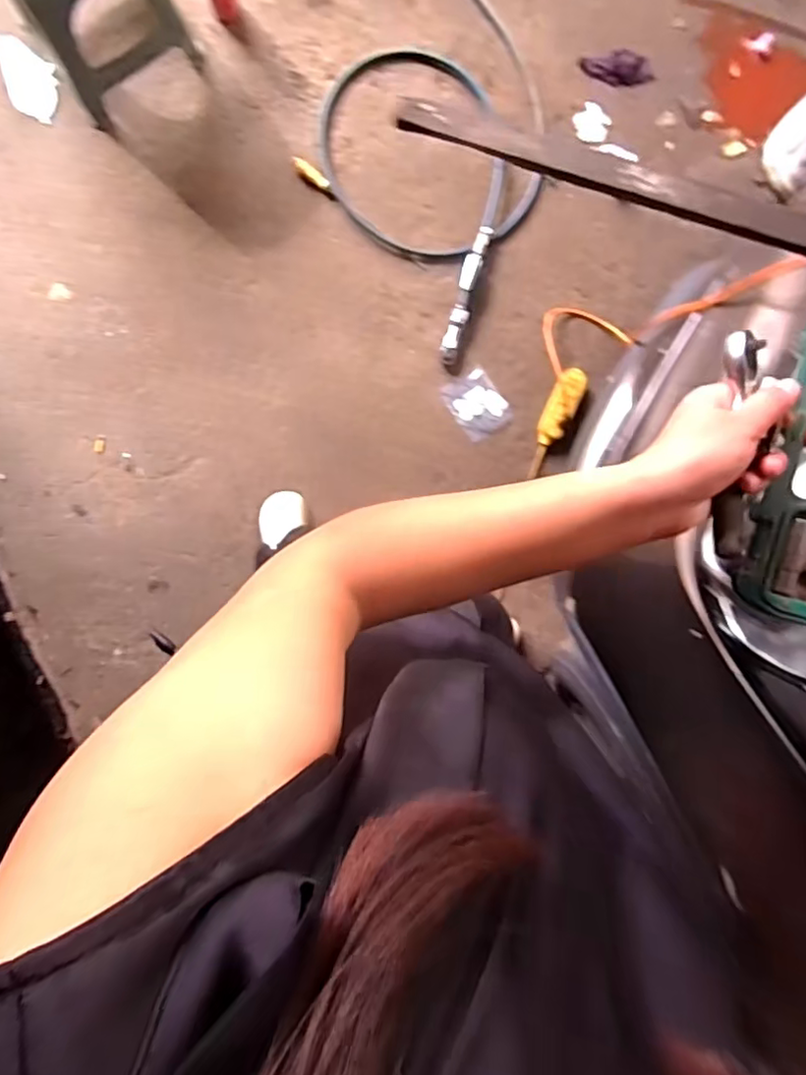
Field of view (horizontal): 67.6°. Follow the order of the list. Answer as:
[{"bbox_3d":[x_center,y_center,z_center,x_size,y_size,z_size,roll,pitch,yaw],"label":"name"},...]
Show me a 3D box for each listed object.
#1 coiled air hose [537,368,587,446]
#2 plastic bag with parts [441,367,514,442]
[{"bbox_3d":[0.378,-0.315,1.445,0.064,0.062,0.194,21,94,-4],"label":"coiled air hose"},{"bbox_3d":[0.184,-0.325,1.468,0.126,0.008,0.152,-33,96,1],"label":"plastic bag with parts"}]

